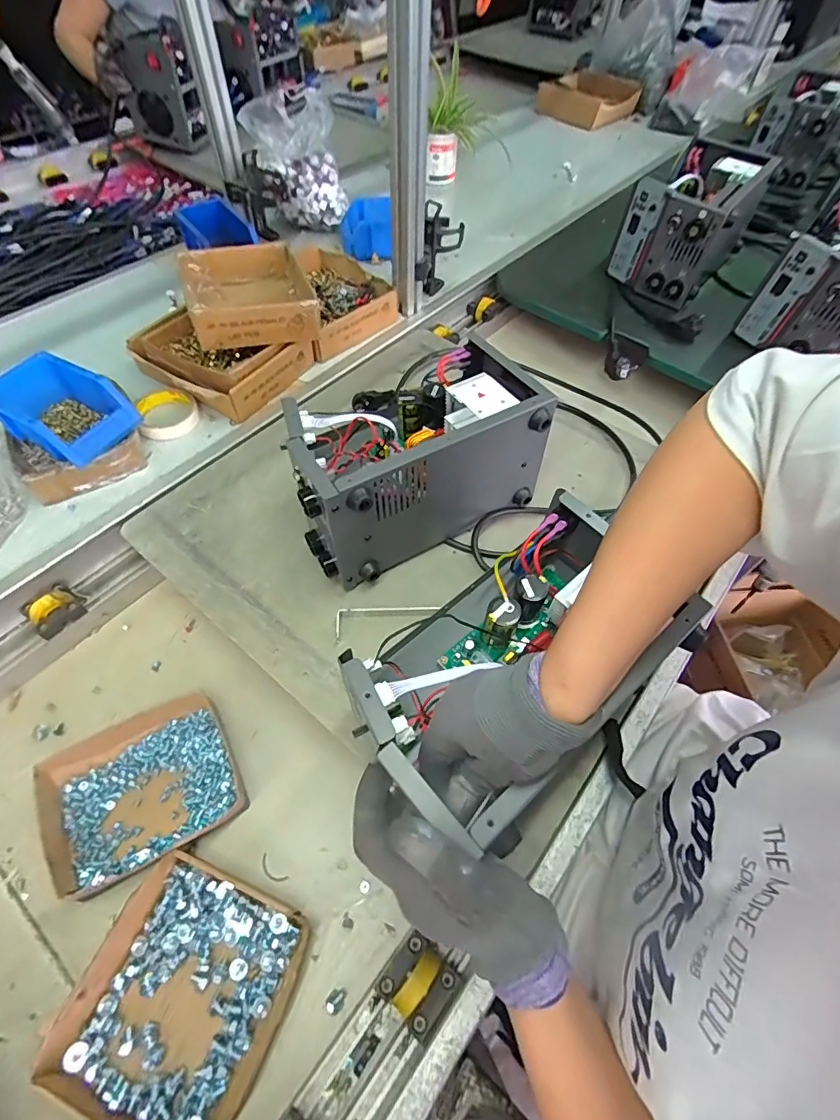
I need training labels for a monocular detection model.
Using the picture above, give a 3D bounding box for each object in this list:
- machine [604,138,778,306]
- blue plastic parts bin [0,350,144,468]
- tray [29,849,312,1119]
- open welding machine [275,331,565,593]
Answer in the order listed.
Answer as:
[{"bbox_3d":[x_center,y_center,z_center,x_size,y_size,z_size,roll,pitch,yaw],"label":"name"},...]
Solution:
[{"bbox_3d":[0.522,-0.648,0.948,0.166,0.165,0.347,34,61,19],"label":"machine"},{"bbox_3d":[-0.453,-0.189,0.635,0.154,0.066,0.108,25,59,14],"label":"blue plastic parts bin"},{"bbox_3d":[-0.201,0.369,0.427,0.165,0.035,0.168,20,58,11],"label":"tray"},{"bbox_3d":[-0.013,-0.114,0.585,0.269,0.166,0.159,-25,61,-18],"label":"open welding machine"}]

